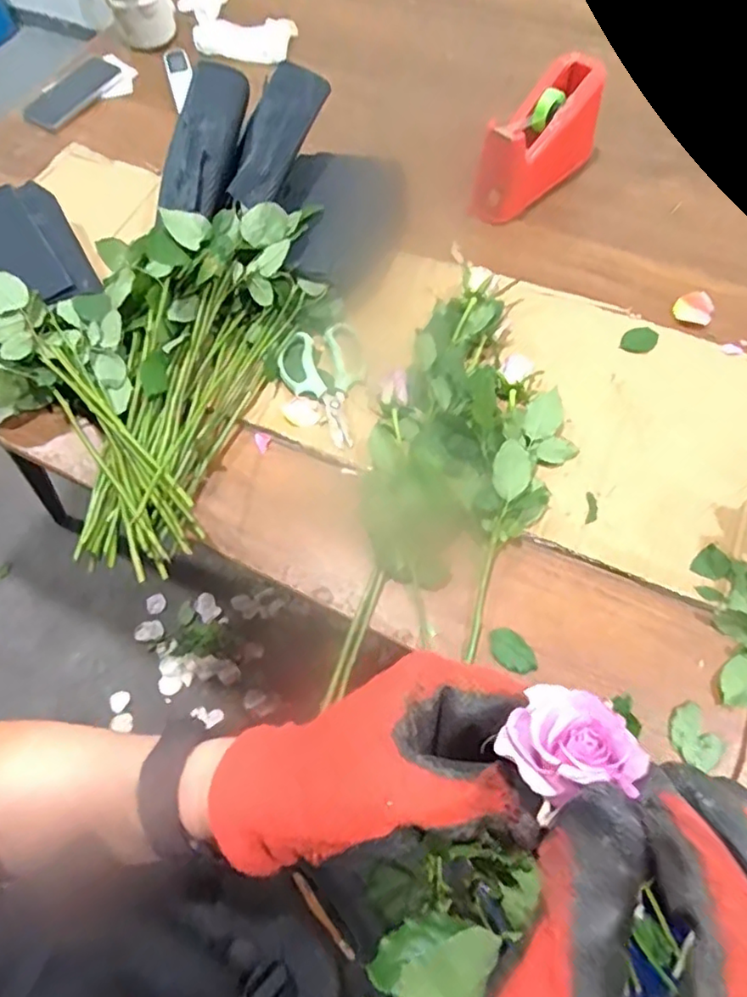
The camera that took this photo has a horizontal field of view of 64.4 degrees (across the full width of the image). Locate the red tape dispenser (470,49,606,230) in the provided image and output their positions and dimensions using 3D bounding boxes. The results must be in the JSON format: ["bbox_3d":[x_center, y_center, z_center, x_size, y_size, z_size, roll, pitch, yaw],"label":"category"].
[{"bbox_3d":[0.220,-0.471,0.773,0.088,0.085,0.259,32,71,17],"label":"red tape dispenser"}]

